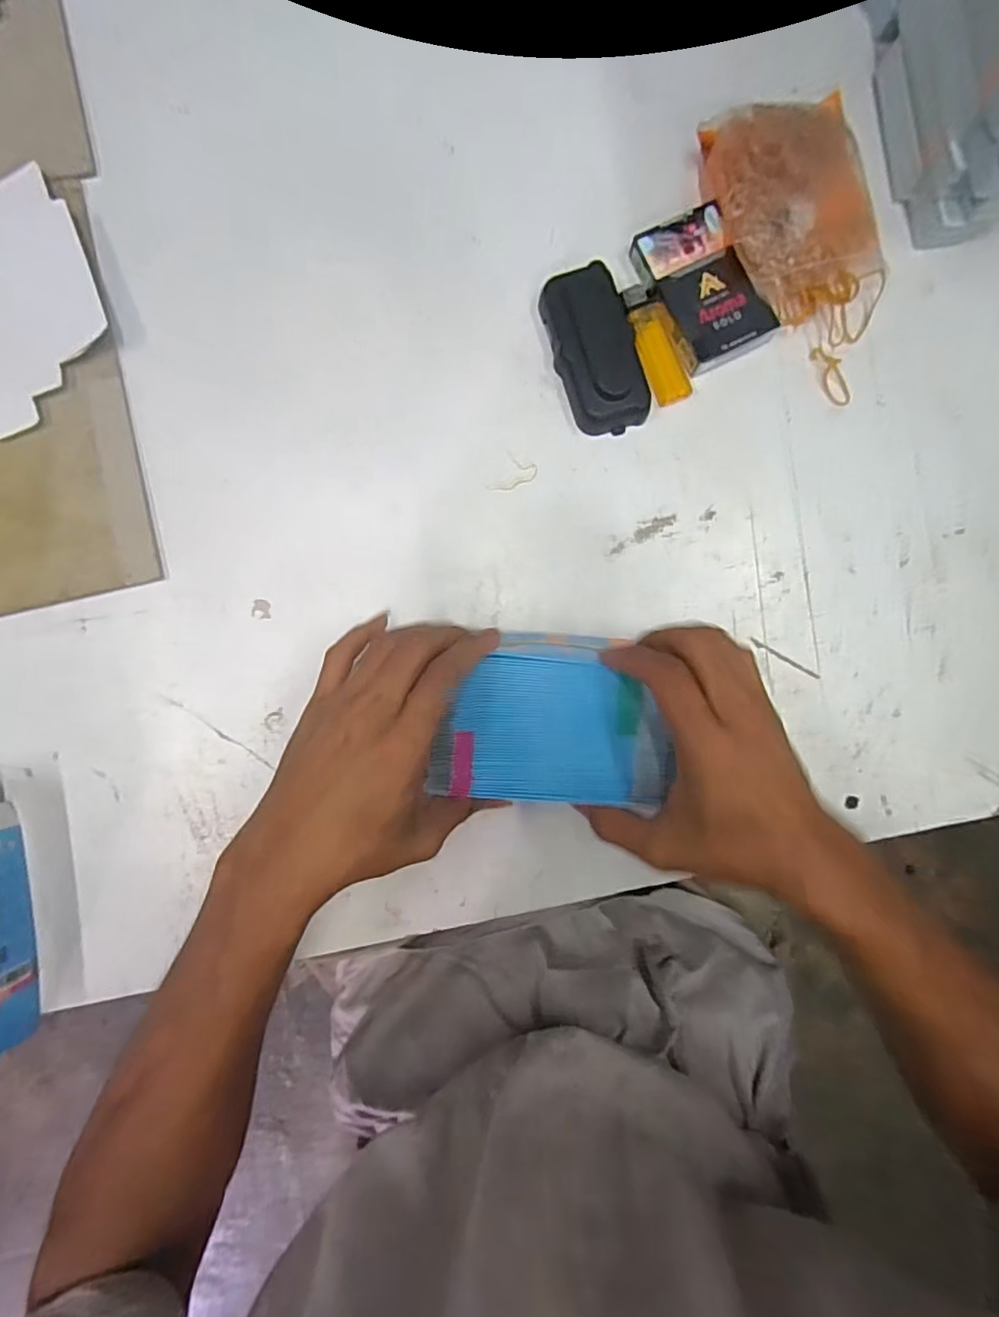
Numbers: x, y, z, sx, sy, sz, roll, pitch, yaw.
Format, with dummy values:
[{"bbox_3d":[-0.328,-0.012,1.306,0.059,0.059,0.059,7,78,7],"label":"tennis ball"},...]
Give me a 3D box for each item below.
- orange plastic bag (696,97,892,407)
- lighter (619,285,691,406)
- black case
[{"bbox_3d":[0.204,-0.273,0.375,0.099,0.030,0.186,-17,89,-2],"label":"orange plastic bag"},{"bbox_3d":[0.107,-0.214,0.385,0.026,0.009,0.079,-23,90,-2],"label":"lighter"},{"bbox_3d":[0.066,-0.206,0.377,0.053,0.023,0.104,-17,89,-2],"label":"black case"}]

